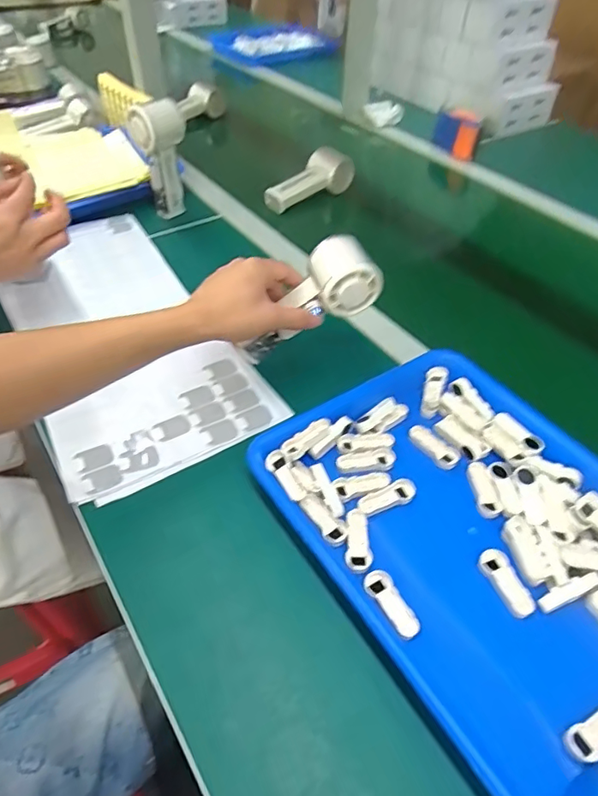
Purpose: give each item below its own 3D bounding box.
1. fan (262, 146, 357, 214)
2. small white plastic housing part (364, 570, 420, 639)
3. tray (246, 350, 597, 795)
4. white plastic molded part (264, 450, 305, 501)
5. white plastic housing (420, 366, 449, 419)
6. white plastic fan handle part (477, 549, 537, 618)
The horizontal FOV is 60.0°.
[{"bbox_3d":[0.017,-0.344,0.823,0.065,0.051,0.152,34,54,27],"label":"fan"},{"bbox_3d":[0.067,0.150,0.377,0.018,0.010,0.051,-19,50,-20],"label":"small white plastic housing part"},{"bbox_3d":[0.147,0.100,0.414,0.250,0.028,0.329,-27,54,-23],"label":"tray"},{"bbox_3d":[-0.013,0.066,0.440,0.019,0.006,0.049,-20,50,-20],"label":"white plastic molded part"},{"bbox_3d":[0.133,-0.008,0.513,0.019,0.013,0.057,17,50,13],"label":"white plastic housing"},{"bbox_3d":[0.155,0.138,0.388,0.020,0.010,0.051,-14,48,-15],"label":"white plastic fan handle part"}]

